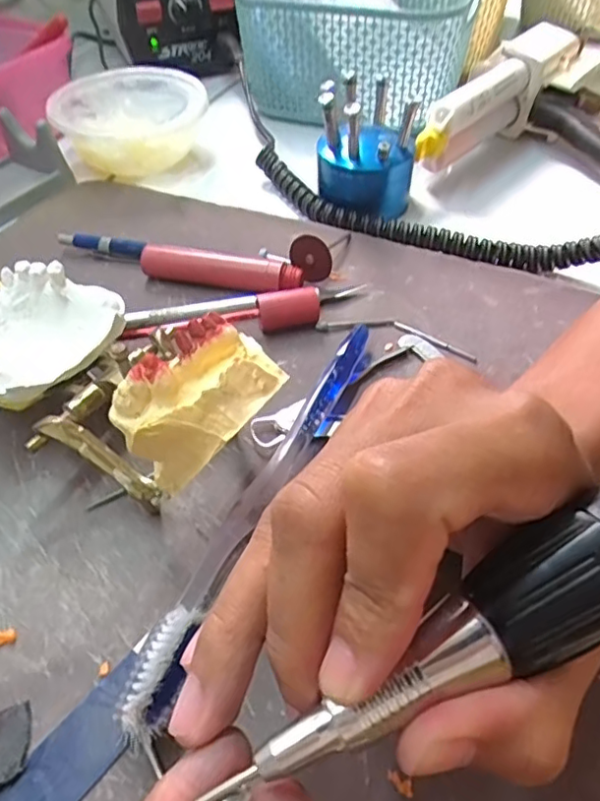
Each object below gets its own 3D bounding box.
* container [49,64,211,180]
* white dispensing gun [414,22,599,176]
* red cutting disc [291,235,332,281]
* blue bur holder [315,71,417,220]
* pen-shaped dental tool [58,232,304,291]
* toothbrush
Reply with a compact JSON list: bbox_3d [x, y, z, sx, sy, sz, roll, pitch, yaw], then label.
[{"bbox_3d":[-0.122,-0.198,0.429,0.099,0.040,0.099,-1,48,1],"label":"container"},{"bbox_3d":[0.188,-0.188,0.402,0.158,0.056,0.186,24,53,20],"label":"white dispensing gun"},{"bbox_3d":[0.005,-0.076,0.322,0.024,0.024,0.006,31,56,25],"label":"red cutting disc"},{"bbox_3d":[0.040,-0.150,0.359,0.057,0.066,0.058,7,49,7],"label":"blue bur holder"},{"bbox_3d":[-0.068,-0.076,0.328,0.142,0.018,0.018,14,50,13],"label":"pen-shaped dental tool"},{"bbox_3d":[-0.012,0.031,0.229,0.021,0.021,0.184,17,51,16],"label":"toothbrush"}]

